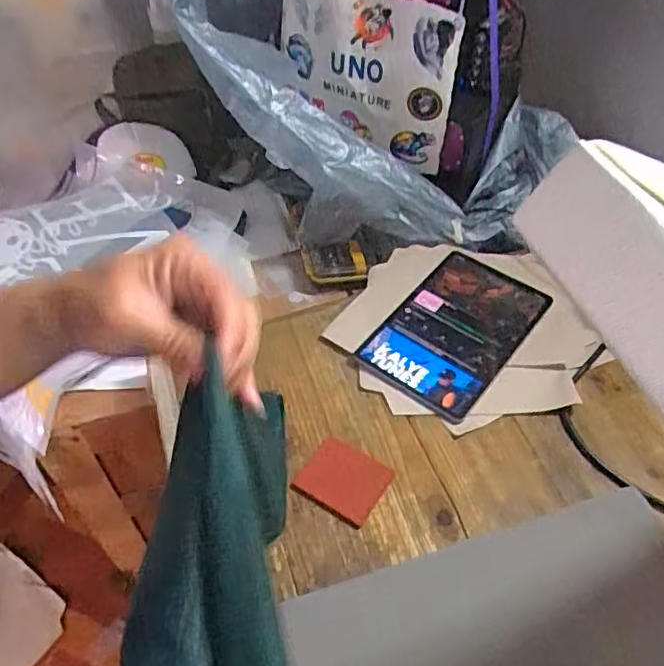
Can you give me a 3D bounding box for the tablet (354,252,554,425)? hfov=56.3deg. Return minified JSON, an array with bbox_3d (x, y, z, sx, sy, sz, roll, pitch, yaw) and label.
[{"bbox_3d":[0.165,-0.005,0.818,0.158,0.013,0.244,32,59,26],"label":"tablet"}]

